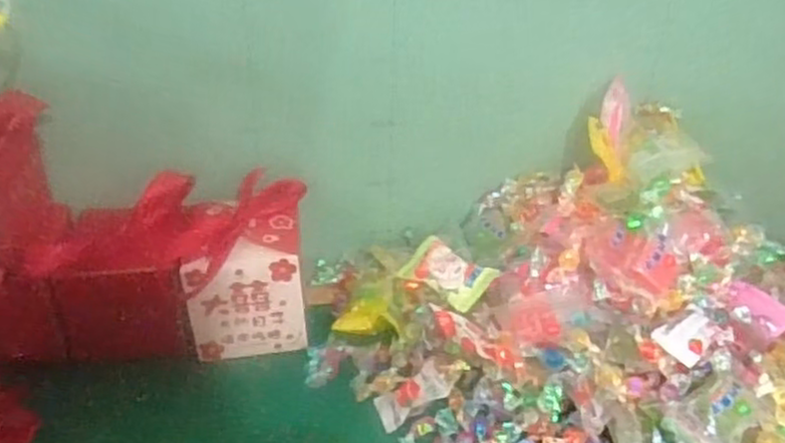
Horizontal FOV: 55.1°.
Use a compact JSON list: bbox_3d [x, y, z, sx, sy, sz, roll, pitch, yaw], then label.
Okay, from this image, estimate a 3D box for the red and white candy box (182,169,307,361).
[{"bbox_3d":[-0.106,0.035,0.561,0.086,0.101,0.087,-5,34,-8],"label":"red and white candy box"}]

